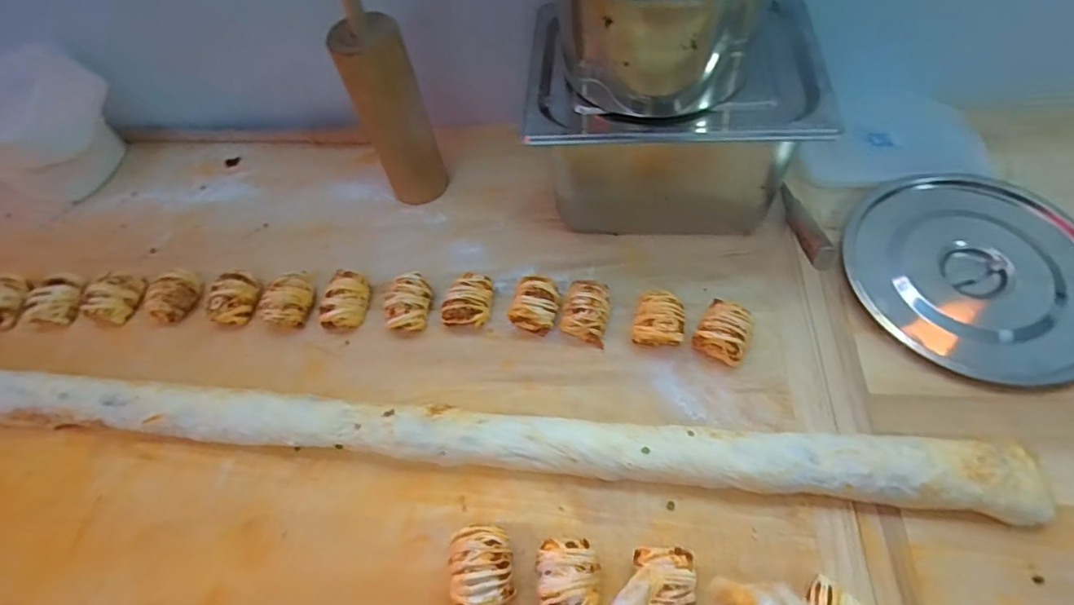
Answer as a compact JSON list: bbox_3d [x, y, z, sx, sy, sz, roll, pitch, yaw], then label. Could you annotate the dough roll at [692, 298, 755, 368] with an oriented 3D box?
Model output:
[{"bbox_3d":[0.214,0.034,0.611,0.056,0.043,0.065,26,65,20],"label":"dough roll"}]

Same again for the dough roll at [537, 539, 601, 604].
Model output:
[{"bbox_3d":[0.030,0.255,0.494,0.055,0.046,0.063,-7,58,2],"label":"dough roll"}]

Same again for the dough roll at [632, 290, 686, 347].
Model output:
[{"bbox_3d":[0.142,0.023,0.625,0.055,0.046,0.058,6,60,10],"label":"dough roll"}]

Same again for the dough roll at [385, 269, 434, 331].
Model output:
[{"bbox_3d":[-0.160,-0.002,0.666,0.048,0.035,0.073,6,59,10],"label":"dough roll"}]

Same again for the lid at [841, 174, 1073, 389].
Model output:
[{"bbox_3d":[0.524,-0.033,0.636,0.279,0.040,0.260,-3,58,5],"label":"lid"}]

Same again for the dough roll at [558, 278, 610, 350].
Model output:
[{"bbox_3d":[0.059,0.009,0.640,0.056,0.042,0.074,11,60,13],"label":"dough roll"}]

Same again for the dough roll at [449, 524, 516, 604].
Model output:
[{"bbox_3d":[-0.051,0.245,0.499,0.055,0.043,0.067,-8,58,2],"label":"dough roll"}]

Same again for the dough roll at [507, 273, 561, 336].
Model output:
[{"bbox_3d":[-0.002,0.001,0.648,0.057,0.044,0.067,13,61,14],"label":"dough roll"}]

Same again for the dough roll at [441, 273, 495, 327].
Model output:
[{"bbox_3d":[-0.086,-0.003,0.664,0.058,0.038,0.070,1,59,7],"label":"dough roll"}]

